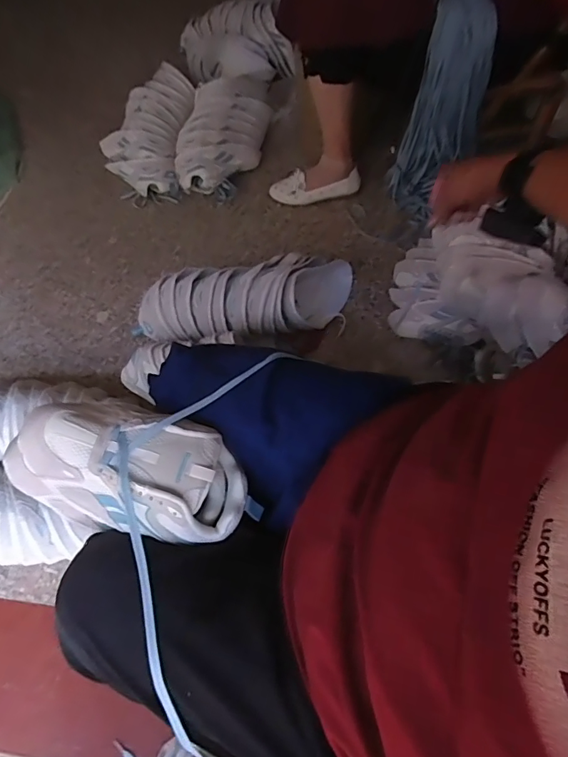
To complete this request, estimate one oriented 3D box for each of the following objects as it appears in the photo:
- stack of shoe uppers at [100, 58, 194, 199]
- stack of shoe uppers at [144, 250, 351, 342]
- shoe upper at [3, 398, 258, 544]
[{"bbox_3d":[-0.410,-0.742,1.325,0.252,0.129,0.392,4,64,7],"label":"stack of shoe uppers"},{"bbox_3d":[-0.078,-0.178,1.001,0.491,0.111,0.158,-12,63,-1],"label":"stack of shoe uppers"},{"bbox_3d":[-0.154,0.090,0.454,0.239,0.070,0.114,11,66,6],"label":"shoe upper"}]

